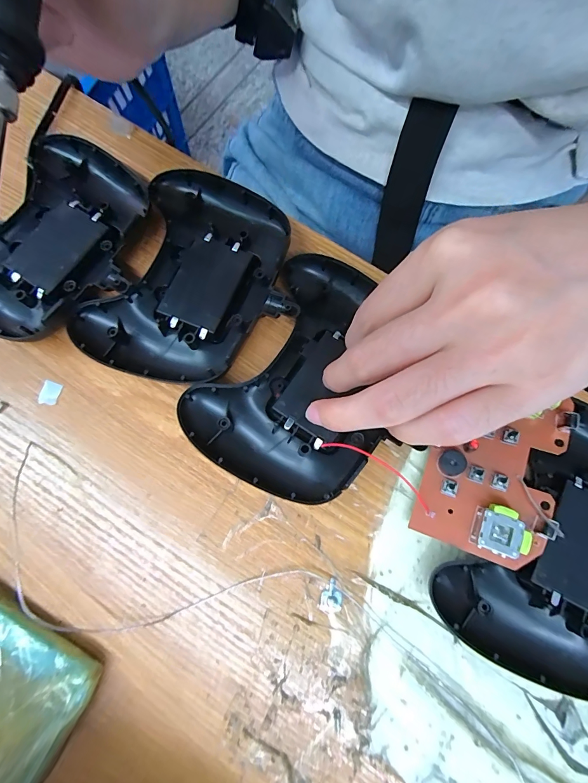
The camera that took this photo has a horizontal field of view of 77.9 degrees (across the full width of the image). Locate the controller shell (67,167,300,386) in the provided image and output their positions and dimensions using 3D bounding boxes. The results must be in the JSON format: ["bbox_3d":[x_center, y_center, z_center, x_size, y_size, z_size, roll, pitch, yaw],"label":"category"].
[{"bbox_3d":[-0.050,-0.061,0.201,0.100,0.018,0.120,22,78,5],"label":"controller shell"}]

